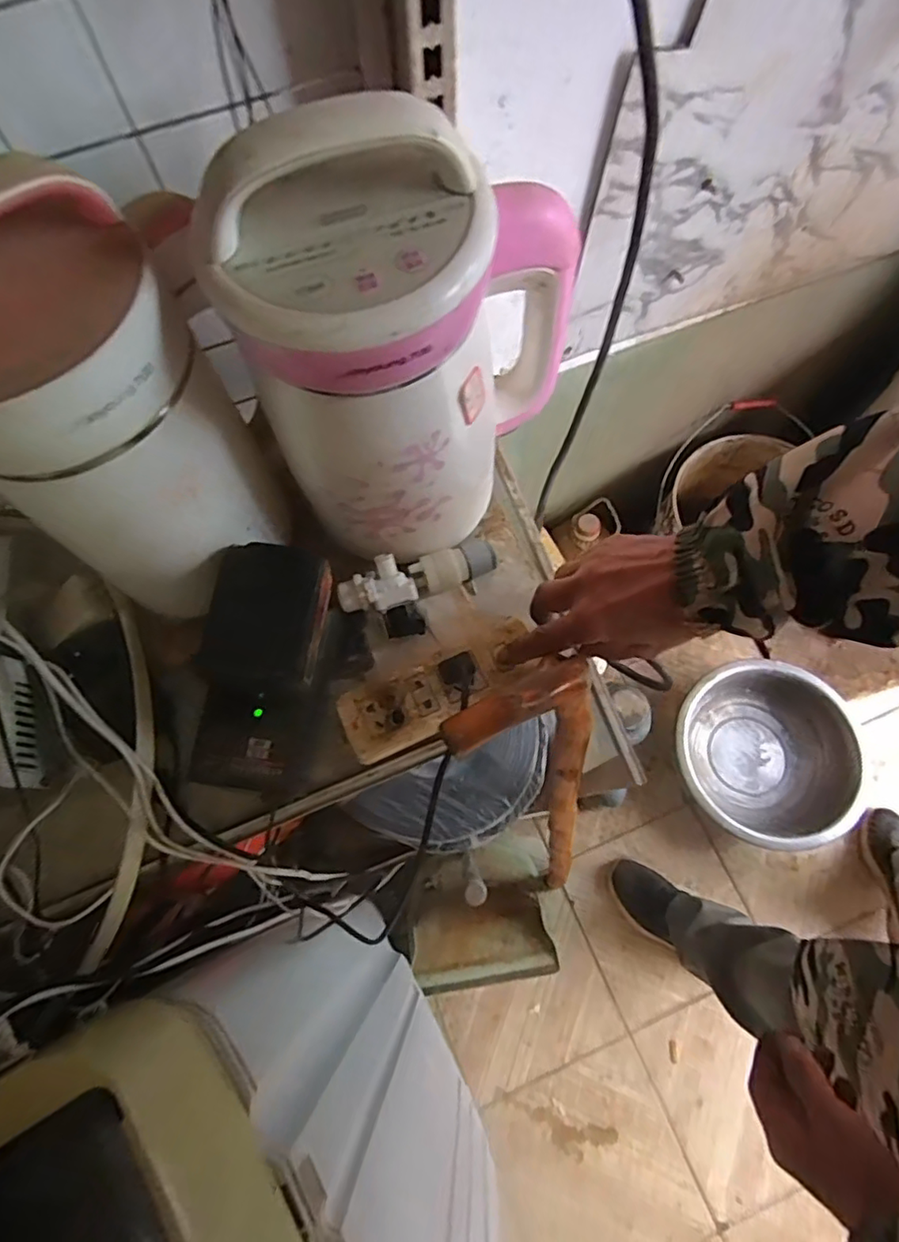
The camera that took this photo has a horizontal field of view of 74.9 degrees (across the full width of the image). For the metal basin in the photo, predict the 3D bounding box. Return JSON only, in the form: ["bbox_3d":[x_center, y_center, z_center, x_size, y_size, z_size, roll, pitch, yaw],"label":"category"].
[{"bbox_3d":[0.639,0.250,1.137,0.372,0.108,0.333,0,72,2],"label":"metal basin"}]

